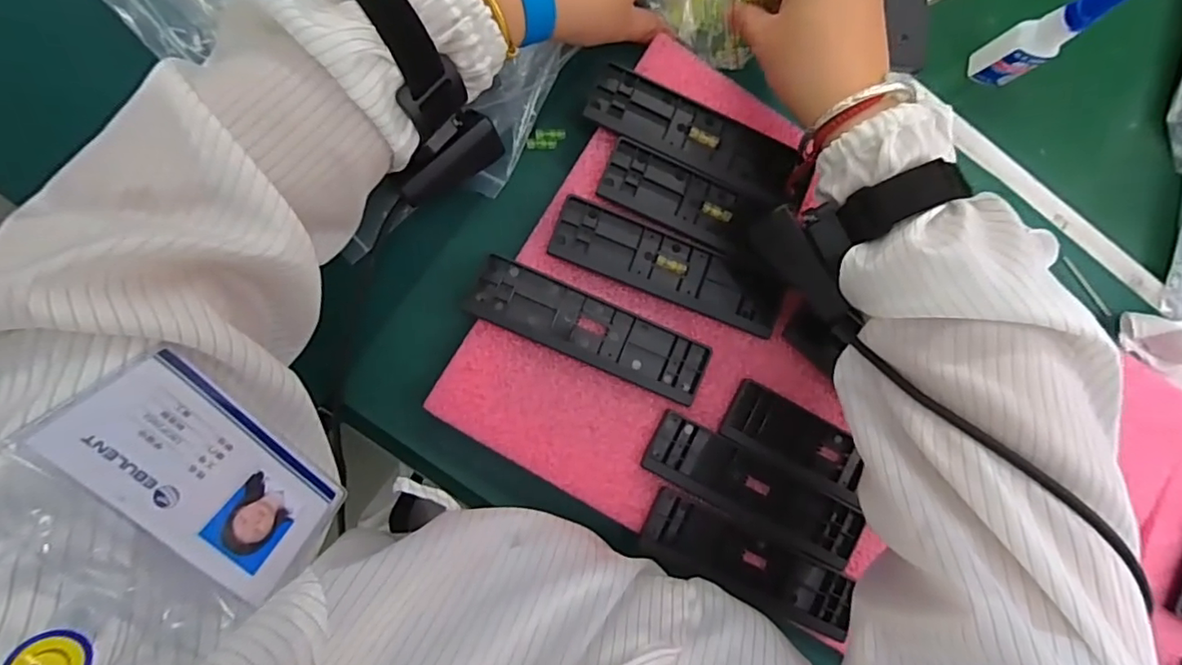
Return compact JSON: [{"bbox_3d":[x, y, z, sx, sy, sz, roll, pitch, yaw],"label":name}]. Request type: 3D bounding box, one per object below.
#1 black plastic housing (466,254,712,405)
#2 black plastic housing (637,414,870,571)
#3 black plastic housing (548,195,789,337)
[{"bbox_3d":[0.001,0.000,0.360,0.158,0.010,0.041,23,86,-6],"label":"black plastic housing"},{"bbox_3d":[0.112,0.106,0.374,0.158,0.006,0.045,26,85,-5],"label":"black plastic housing"},{"bbox_3d":[0.052,-0.043,0.369,0.158,0.007,0.041,21,86,-6],"label":"black plastic housing"}]

